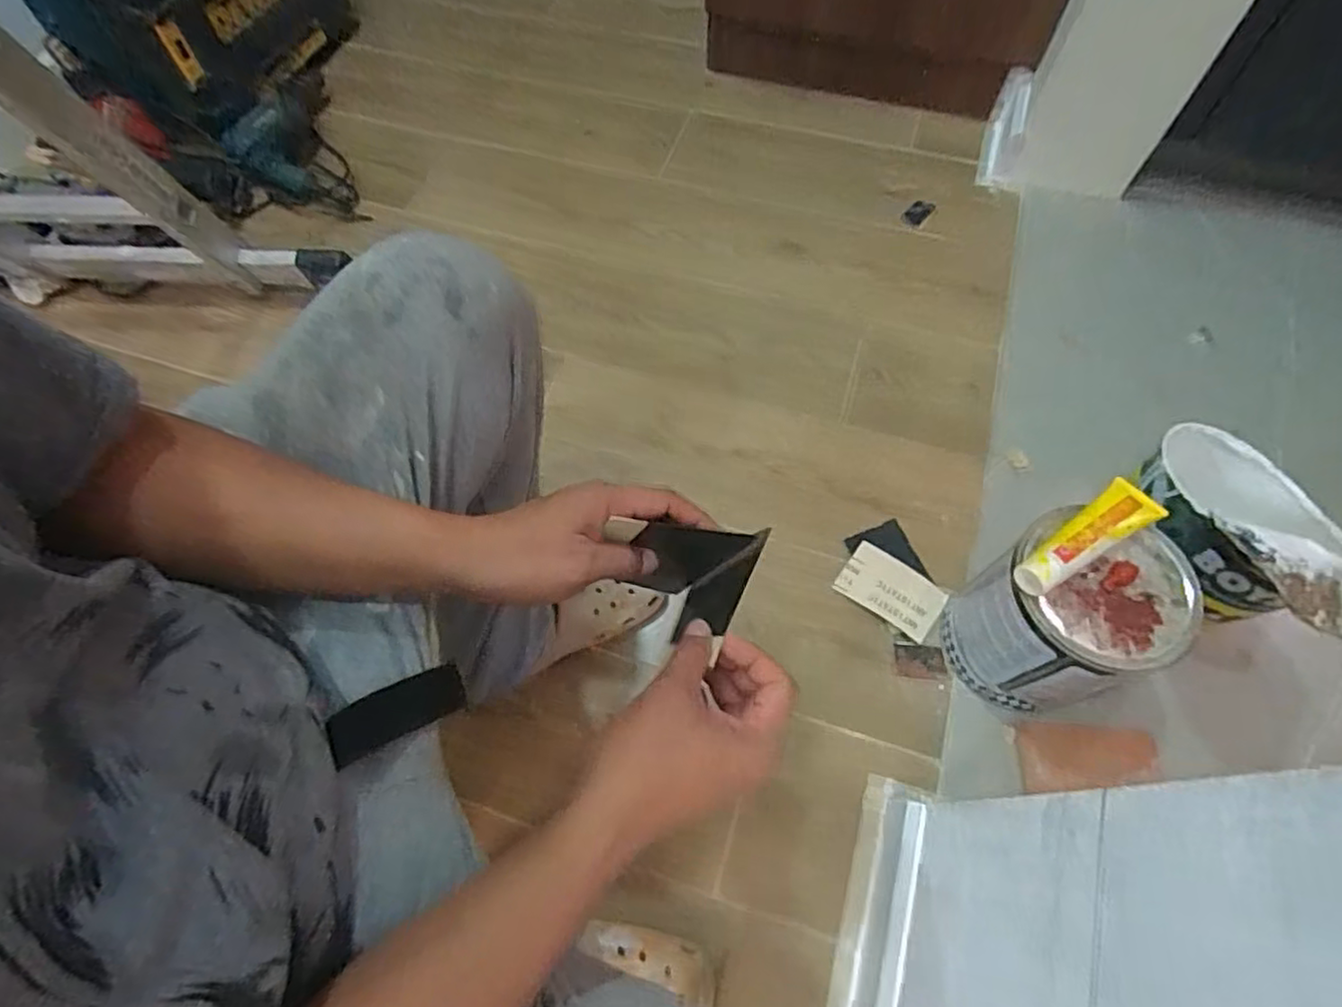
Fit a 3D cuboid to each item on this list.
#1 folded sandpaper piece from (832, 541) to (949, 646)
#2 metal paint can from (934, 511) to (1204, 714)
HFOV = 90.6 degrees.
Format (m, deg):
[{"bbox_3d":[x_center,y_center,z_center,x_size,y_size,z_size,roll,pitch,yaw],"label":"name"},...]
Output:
[{"bbox_3d":[0.268,0.106,0.813,0.120,0.009,0.077,34,69,17],"label":"folded sandpaper piece"},{"bbox_3d":[0.398,0.117,0.688,0.156,0.215,0.151,-1,64,1],"label":"metal paint can"}]

